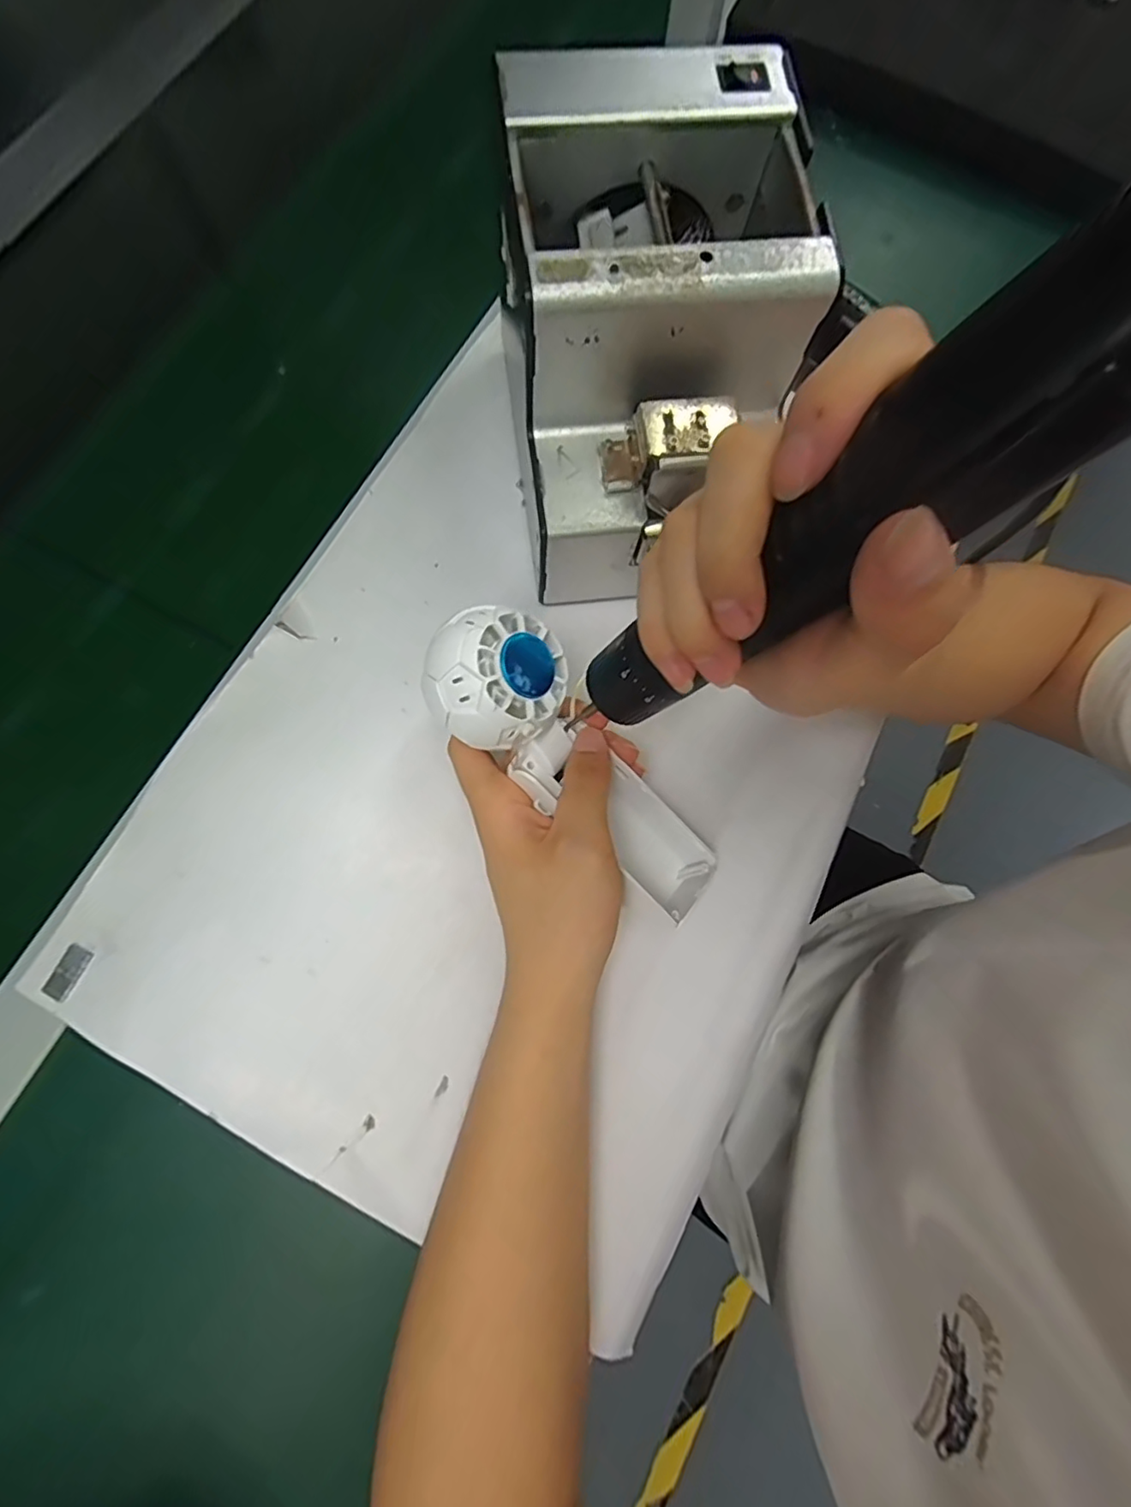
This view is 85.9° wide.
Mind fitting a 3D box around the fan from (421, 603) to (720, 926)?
[{"bbox_3d":[0.012,0.007,0.279,0.057,0.038,0.175,-50,117,-10],"label":"fan"}]

